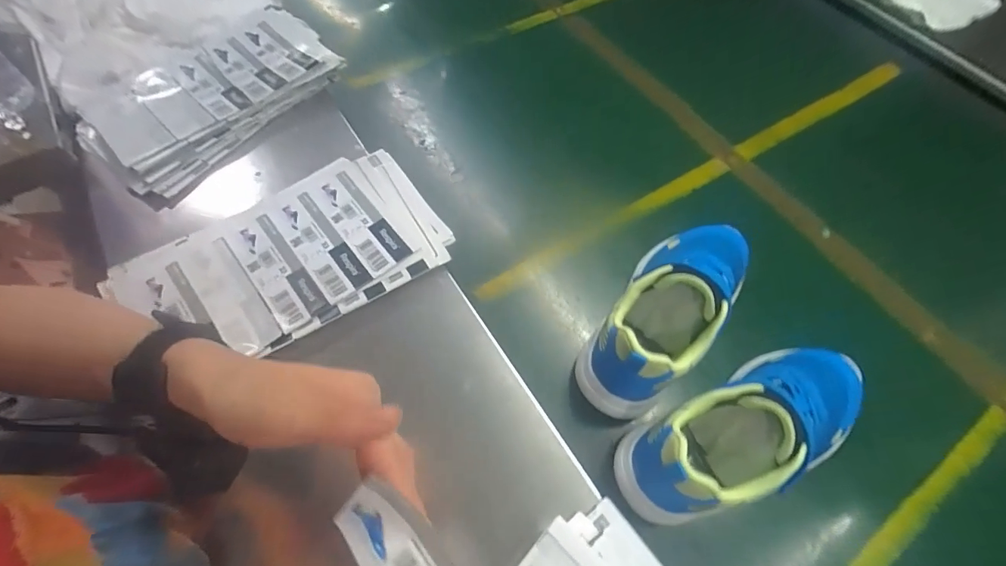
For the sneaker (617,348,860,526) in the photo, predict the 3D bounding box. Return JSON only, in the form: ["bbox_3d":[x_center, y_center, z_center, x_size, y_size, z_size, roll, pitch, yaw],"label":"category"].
[{"bbox_3d":[0.195,0.113,0.337,0.209,0.086,0.077,-19,64,-12],"label":"sneaker"}]

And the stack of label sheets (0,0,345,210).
[{"bbox_3d":[-0.409,-0.314,0.540,0.436,0.045,0.297,42,67,18],"label":"stack of label sheets"}]

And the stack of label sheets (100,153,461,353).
[{"bbox_3d":[-0.192,-0.022,0.411,0.268,0.010,0.158,-34,68,-19],"label":"stack of label sheets"}]

